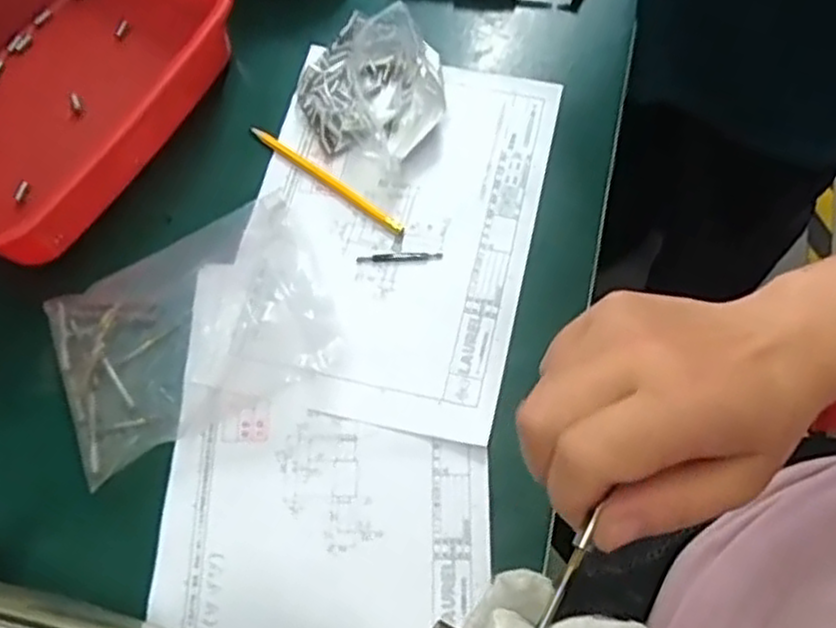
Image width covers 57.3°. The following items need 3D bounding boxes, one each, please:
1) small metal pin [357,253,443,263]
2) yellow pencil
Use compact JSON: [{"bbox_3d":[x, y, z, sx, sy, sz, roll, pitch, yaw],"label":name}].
[{"bbox_3d":[-0.014,-0.043,0.573,0.062,0.004,0.007,-1,68,1],"label":"small metal pin"},{"bbox_3d":[-0.070,-0.104,0.590,0.145,0.004,0.010,34,73,14],"label":"yellow pencil"}]

